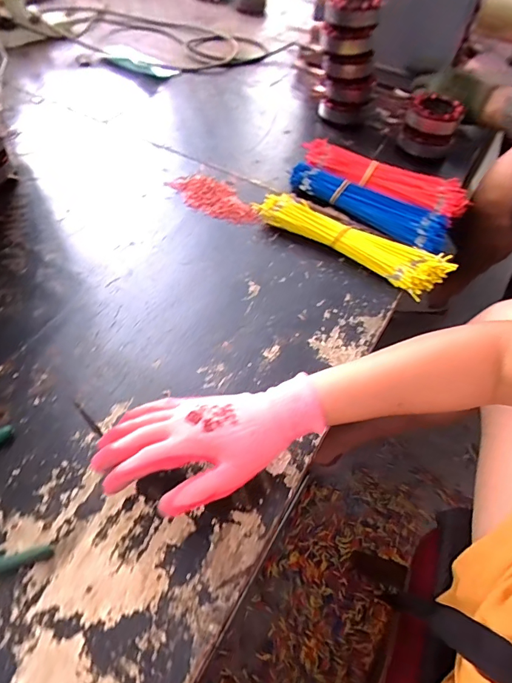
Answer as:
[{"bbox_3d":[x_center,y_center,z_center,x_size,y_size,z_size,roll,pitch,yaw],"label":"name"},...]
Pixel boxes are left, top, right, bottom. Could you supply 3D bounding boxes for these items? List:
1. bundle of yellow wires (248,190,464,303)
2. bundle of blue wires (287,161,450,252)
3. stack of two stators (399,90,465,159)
[{"bbox_3d":[0.127,-0.139,0.606,0.274,0.037,0.068,31,56,17],"label":"bundle of yellow wires"},{"bbox_3d":[0.166,-0.209,0.651,0.245,0.024,0.069,32,56,18],"label":"bundle of blue wires"},{"bbox_3d":[0.306,-0.380,0.765,0.089,0.081,0.109,19,53,9],"label":"stack of two stators"}]

